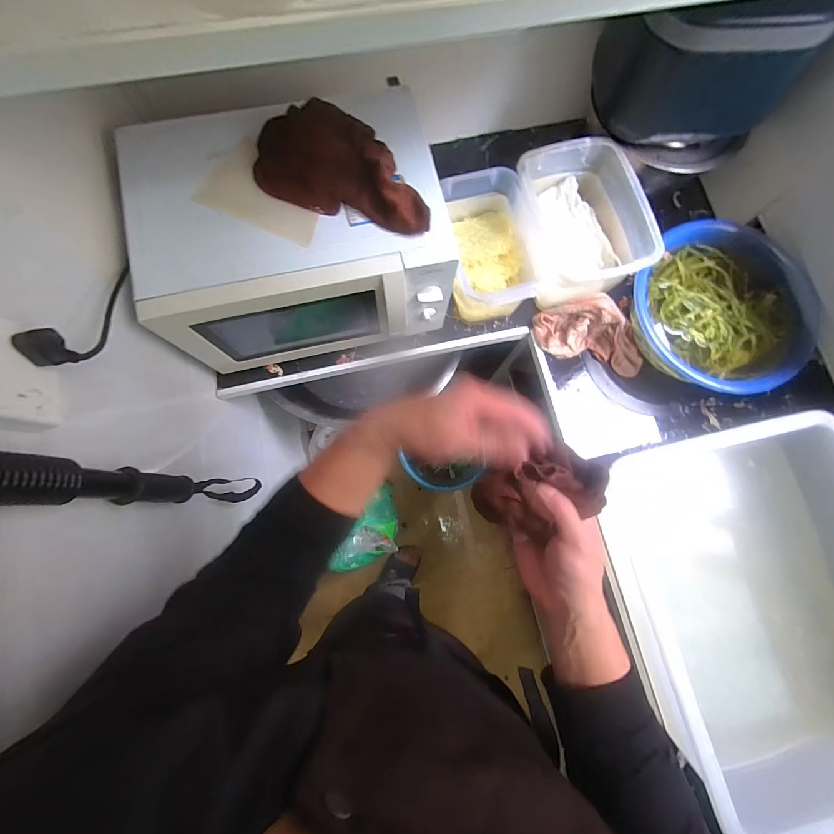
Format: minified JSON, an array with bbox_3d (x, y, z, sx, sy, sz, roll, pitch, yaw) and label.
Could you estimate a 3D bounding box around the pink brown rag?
[{"bbox_3d":[0.338,-0.166,0.711,0.216,0.066,0.116,14,78,1],"label":"pink brown rag"}]

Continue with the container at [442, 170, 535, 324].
[{"bbox_3d":[0.135,-0.294,0.680,0.154,0.133,0.232,-9,79,-4],"label":"container"}]

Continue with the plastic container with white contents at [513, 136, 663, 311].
[{"bbox_3d":[0.293,-0.347,0.678,0.173,0.129,0.234,-20,80,-5],"label":"plastic container with white contents"}]

